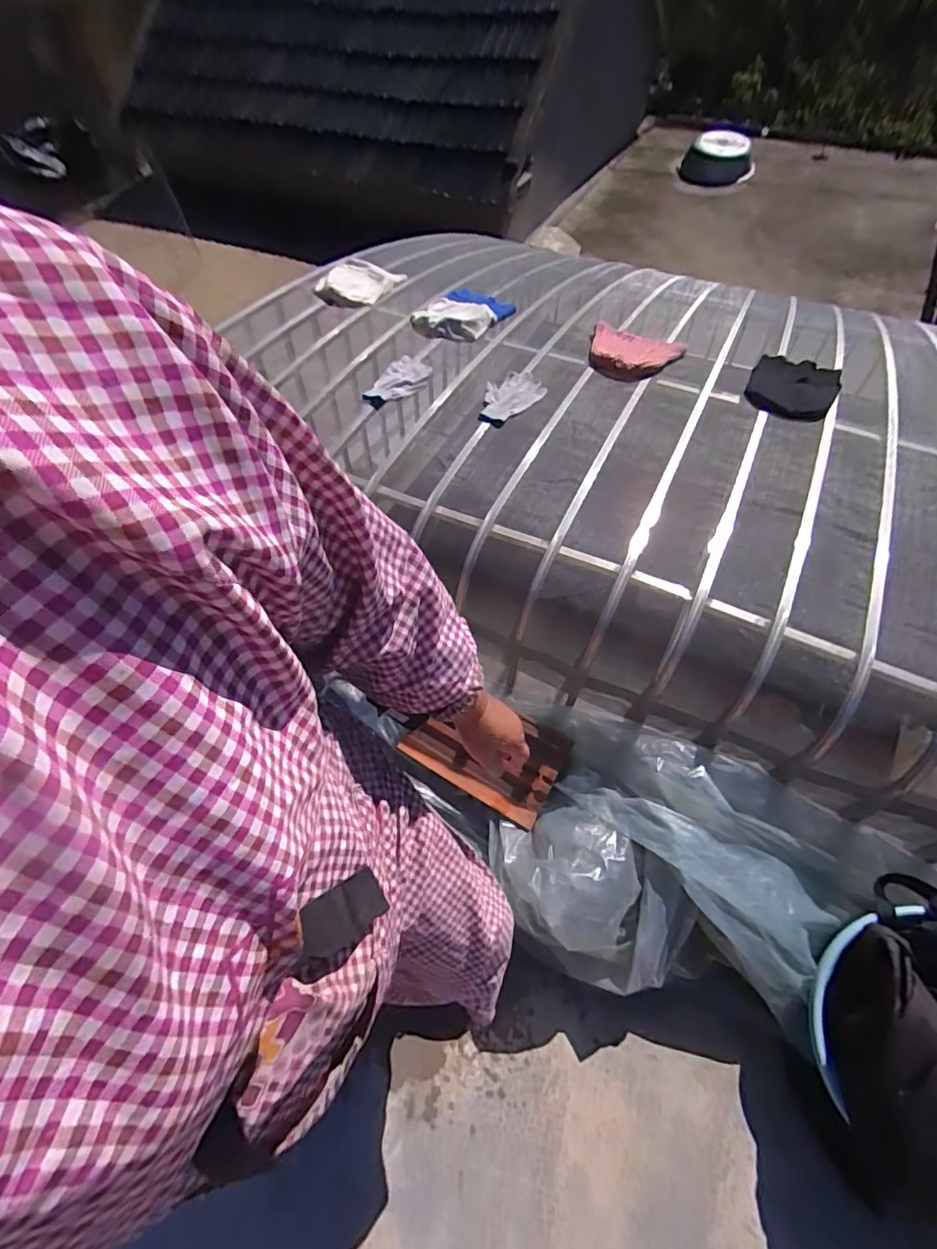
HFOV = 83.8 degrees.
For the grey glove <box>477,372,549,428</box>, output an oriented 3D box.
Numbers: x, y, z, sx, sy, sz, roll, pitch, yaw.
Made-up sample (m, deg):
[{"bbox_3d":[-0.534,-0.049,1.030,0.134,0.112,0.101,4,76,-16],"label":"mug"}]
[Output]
[{"bbox_3d":[0.105,-0.586,1.334,0.122,0.027,0.240,34,65,21],"label":"grey glove"}]

